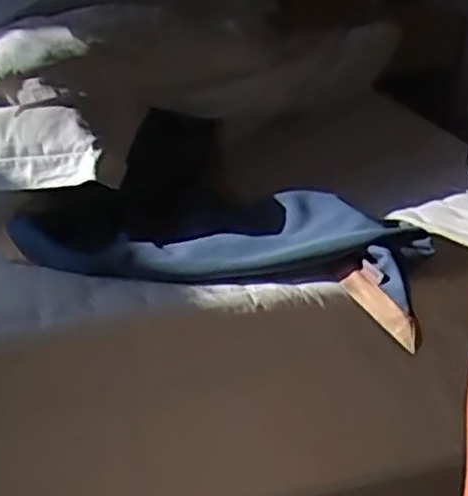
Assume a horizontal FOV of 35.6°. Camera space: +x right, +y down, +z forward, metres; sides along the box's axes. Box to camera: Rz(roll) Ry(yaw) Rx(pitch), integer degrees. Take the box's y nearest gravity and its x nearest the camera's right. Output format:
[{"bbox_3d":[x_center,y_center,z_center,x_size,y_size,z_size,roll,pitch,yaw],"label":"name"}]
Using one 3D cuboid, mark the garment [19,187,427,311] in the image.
[{"bbox_3d":[-0.032,-0.022,1.032,0.589,0.063,0.229,5,27,10],"label":"garment"}]

